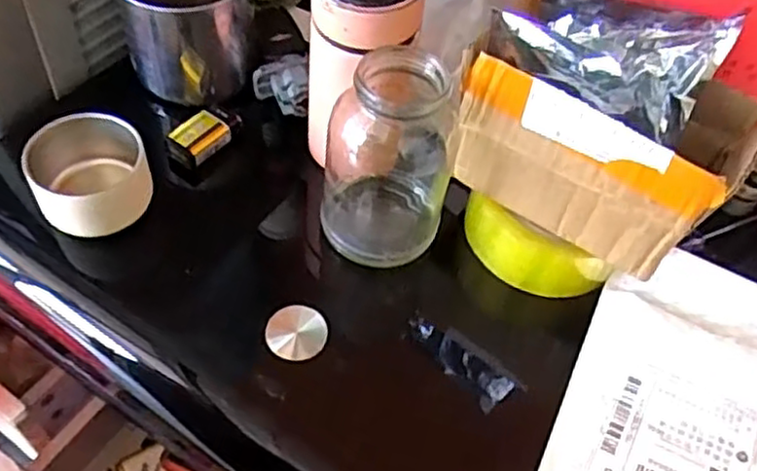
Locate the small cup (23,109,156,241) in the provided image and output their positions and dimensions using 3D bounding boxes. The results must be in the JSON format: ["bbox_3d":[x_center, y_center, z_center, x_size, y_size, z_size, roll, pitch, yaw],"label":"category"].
[{"bbox_3d":[-0.175,-0.036,0.433,0.064,0.054,0.065,2,53,-3],"label":"small cup"}]

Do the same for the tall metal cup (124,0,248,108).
[{"bbox_3d":[-0.128,-0.150,0.487,0.088,0.093,0.077,-5,54,-9],"label":"tall metal cup"}]

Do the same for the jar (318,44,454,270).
[{"bbox_3d":[0.007,-0.048,0.420,0.073,0.128,0.082,11,53,3],"label":"jar"}]

